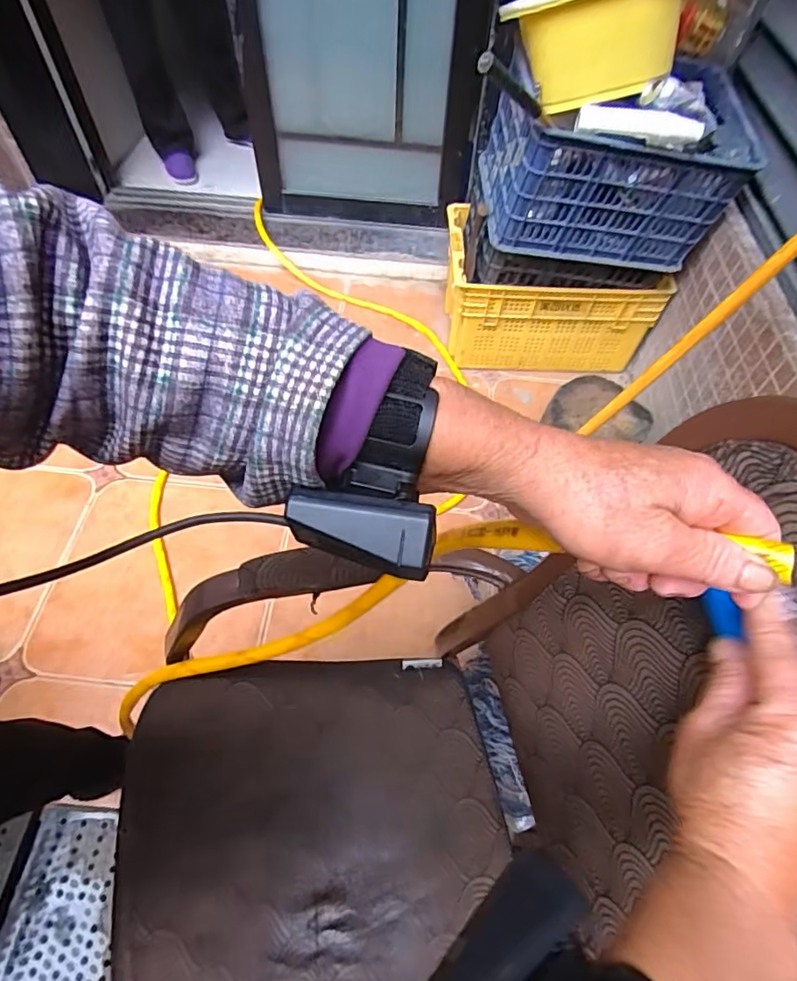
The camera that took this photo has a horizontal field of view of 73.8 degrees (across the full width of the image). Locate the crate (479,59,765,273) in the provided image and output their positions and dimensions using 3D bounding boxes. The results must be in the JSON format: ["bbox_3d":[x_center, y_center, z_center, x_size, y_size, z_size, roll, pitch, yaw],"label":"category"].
[{"bbox_3d":[0.462,-0.705,1.182,0.491,0.287,0.336,3,56,0],"label":"crate"}]

